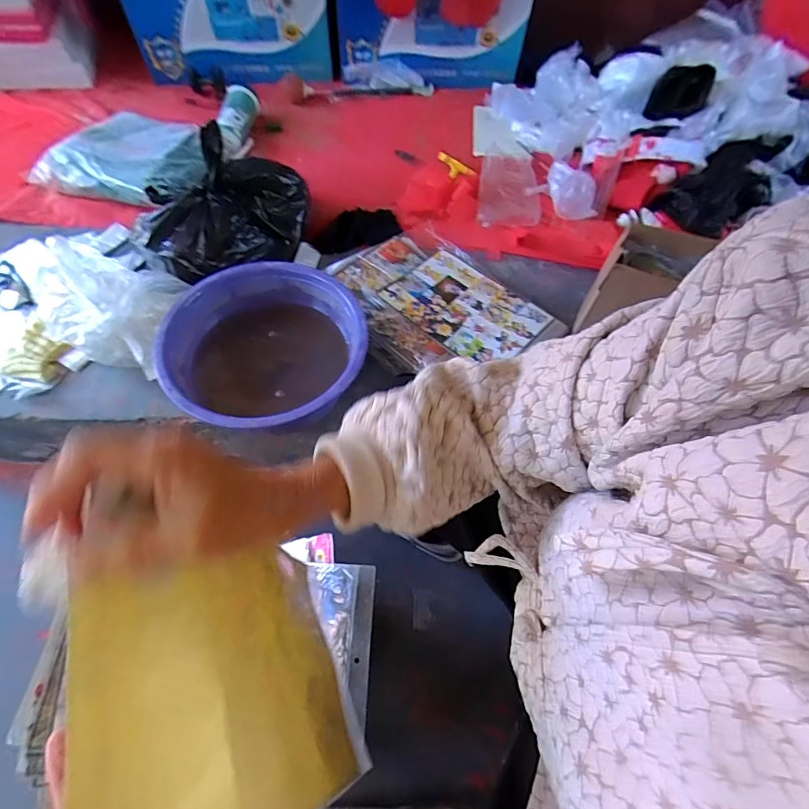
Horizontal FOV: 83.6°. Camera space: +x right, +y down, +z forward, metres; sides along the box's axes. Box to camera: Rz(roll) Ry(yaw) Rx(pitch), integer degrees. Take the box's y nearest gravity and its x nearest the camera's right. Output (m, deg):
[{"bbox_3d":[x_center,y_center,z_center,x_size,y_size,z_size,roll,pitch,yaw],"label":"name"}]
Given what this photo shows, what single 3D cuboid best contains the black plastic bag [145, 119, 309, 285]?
[{"bbox_3d":[-0.294,-0.345,0.752,0.289,0.208,0.172,-31,66,-20],"label":"black plastic bag"}]

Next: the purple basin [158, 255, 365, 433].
[{"bbox_3d":[-0.194,-0.076,0.664,0.273,0.093,0.267,2,59,-3],"label":"purple basin"}]

